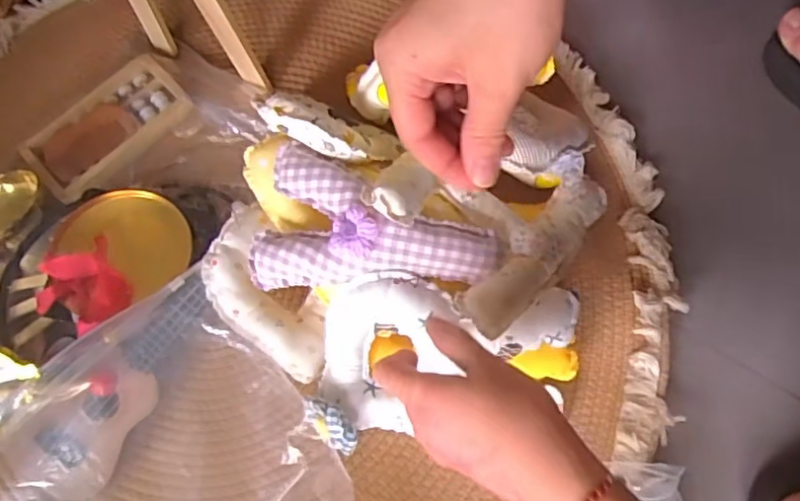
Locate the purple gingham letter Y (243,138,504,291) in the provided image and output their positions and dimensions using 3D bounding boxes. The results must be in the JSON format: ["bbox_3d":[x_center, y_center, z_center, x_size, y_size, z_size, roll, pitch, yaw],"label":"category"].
[{"bbox_3d":[-0.020,-0.011,0.489,0.182,0.047,0.105,14,72,9],"label":"purple gingham letter Y"}]

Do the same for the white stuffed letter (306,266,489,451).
[{"bbox_3d":[-0.009,0.089,0.491,0.108,0.045,0.140,12,101,3],"label":"white stuffed letter"}]

